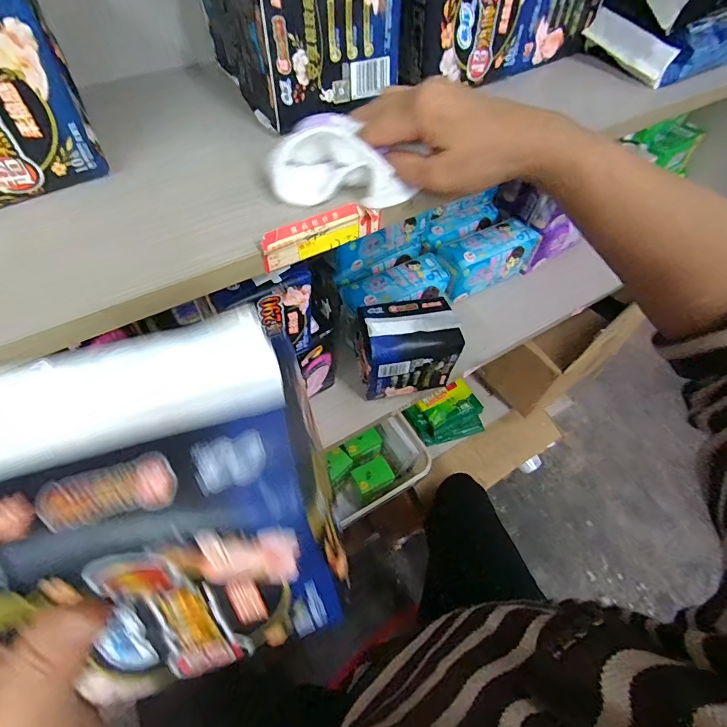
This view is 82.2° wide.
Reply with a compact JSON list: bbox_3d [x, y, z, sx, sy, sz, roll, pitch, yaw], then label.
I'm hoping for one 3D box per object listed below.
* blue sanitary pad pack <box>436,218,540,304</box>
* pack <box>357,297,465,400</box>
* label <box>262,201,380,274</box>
[{"bbox_3d":[0.191,-0.162,0.656,0.172,0.082,0.056,-24,58,-17],"label":"blue sanitary pad pack"},{"bbox_3d":[0.052,-0.021,0.532,0.120,0.110,0.086,-10,55,-8],"label":"pack"},{"bbox_3d":[-0.027,-0.087,0.277,0.087,0.027,0.008,-26,59,-18],"label":"label"}]

